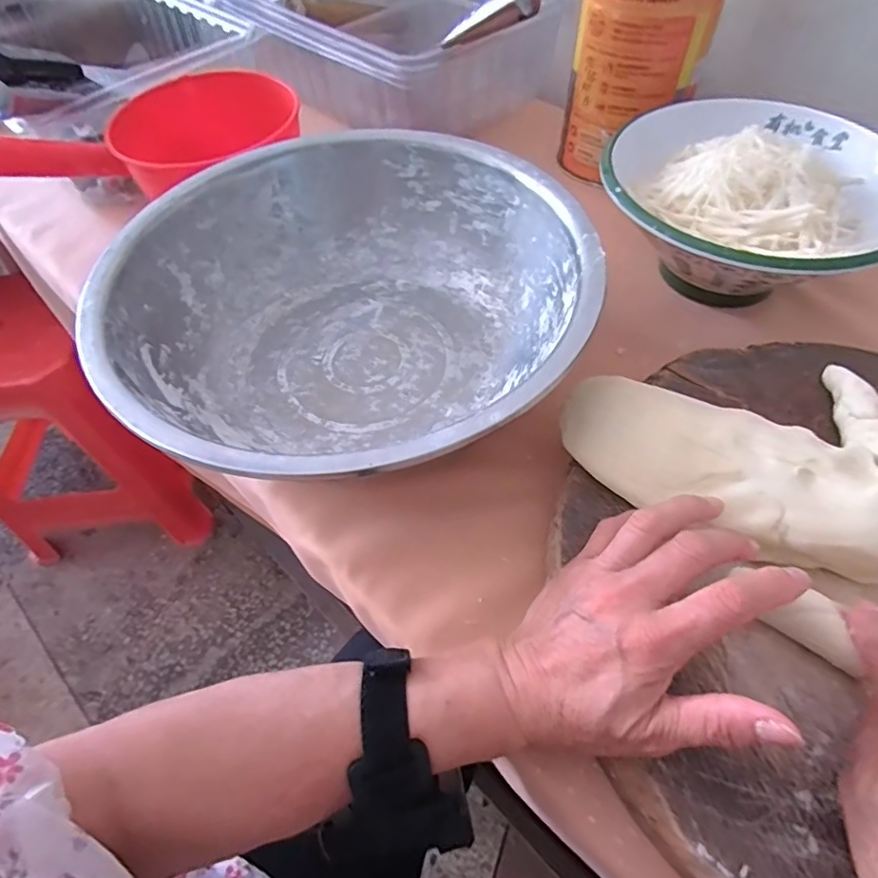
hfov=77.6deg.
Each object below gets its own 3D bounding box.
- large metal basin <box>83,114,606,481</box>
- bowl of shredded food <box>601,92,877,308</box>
[{"bbox_3d":[-0.062,-0.094,0.410,0.326,0.100,0.327,-1,55,2],"label":"large metal basin"},{"bbox_3d":[0.253,-0.187,0.460,0.220,0.109,0.227,-1,55,2],"label":"bowl of shredded food"}]

